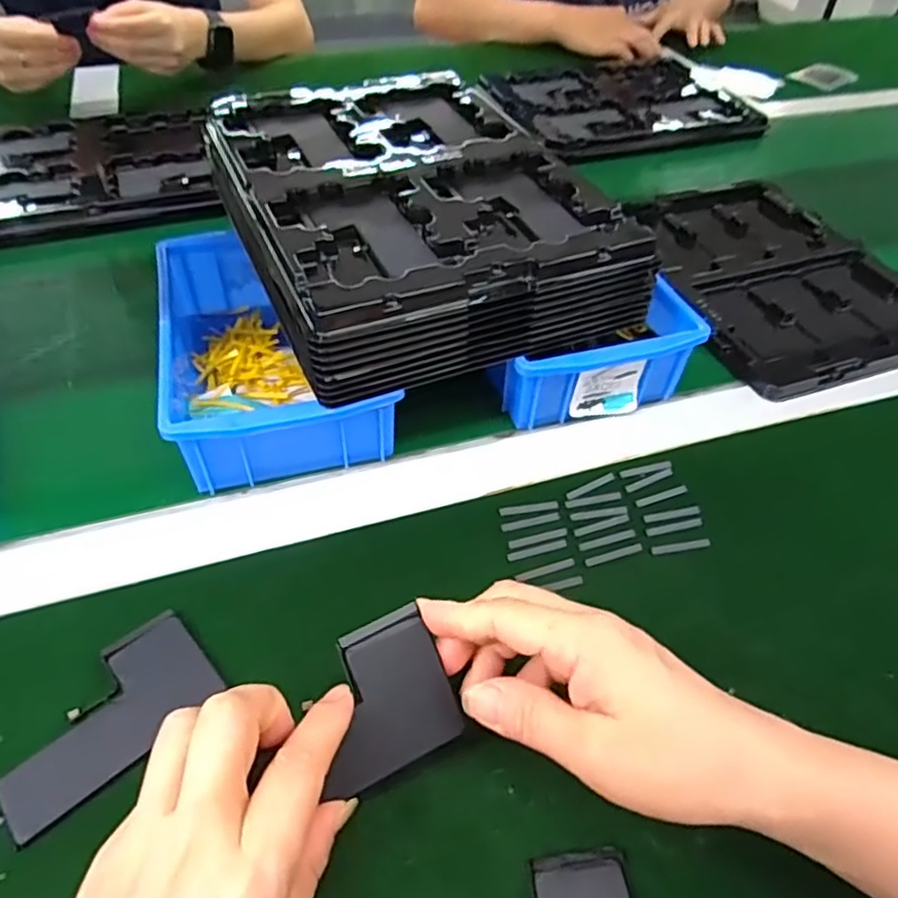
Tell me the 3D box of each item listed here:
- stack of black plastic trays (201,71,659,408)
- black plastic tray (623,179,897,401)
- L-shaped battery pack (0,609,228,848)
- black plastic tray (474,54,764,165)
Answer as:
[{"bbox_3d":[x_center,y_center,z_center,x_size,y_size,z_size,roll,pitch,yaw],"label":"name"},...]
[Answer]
[{"bbox_3d":[-0.029,-0.170,0.451,0.214,0.058,0.288,-17,51,-17],"label":"stack of black plastic trays"},{"bbox_3d":[0.273,-0.156,0.572,0.207,0.026,0.279,-13,50,-14],"label":"black plastic tray"},{"bbox_3d":[-0.158,0.122,0.303,0.095,0.004,0.055,-35,59,-29],"label":"L-shaped battery pack"},{"bbox_3d":[0.211,-0.421,0.797,0.308,0.018,0.221,-18,52,-18],"label":"black plastic tray"}]

